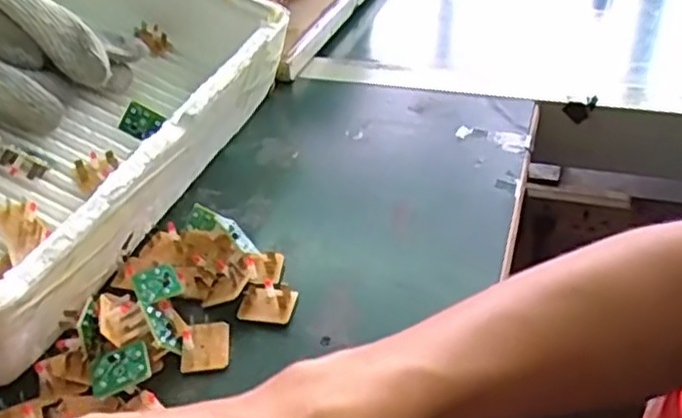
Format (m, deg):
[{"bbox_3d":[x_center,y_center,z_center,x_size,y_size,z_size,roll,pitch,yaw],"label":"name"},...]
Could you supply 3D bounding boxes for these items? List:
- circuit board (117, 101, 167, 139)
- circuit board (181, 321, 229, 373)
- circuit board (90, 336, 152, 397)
[{"bbox_3d":[-0.141,-0.061,0.498,0.026,0.022,0.005,28,0,-1],"label":"circuit board"},{"bbox_3d":[-0.072,0.073,0.376,0.025,0.004,0.031,-1,44,-9],"label":"circuit board"},{"bbox_3d":[-0.111,0.080,0.353,0.030,0.004,0.025,-28,53,-5],"label":"circuit board"}]

